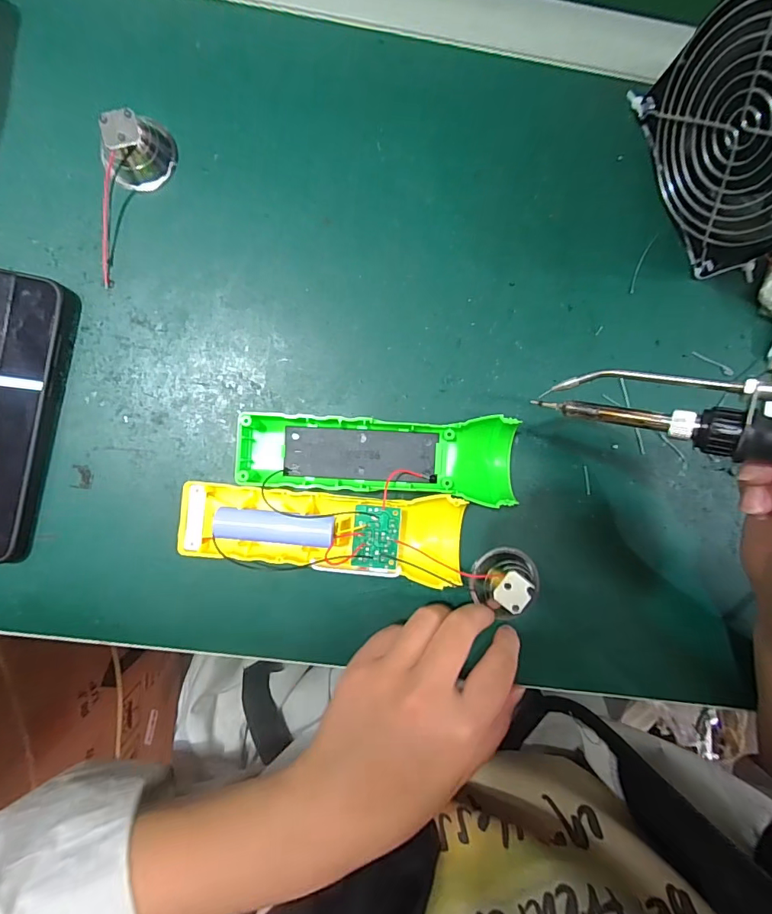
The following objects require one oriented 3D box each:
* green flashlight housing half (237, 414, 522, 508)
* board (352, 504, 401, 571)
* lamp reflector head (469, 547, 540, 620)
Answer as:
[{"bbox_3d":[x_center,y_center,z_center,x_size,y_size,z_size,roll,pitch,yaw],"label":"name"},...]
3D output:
[{"bbox_3d":[-0.005,-0.002,0.266,0.165,0.027,0.048,5,90,-3],"label":"green flashlight housing half"},{"bbox_3d":[-0.005,0.045,0.253,0.026,0.005,0.034,5,90,-3],"label":"board"},{"bbox_3d":[0.076,0.078,0.269,0.042,0.026,0.040,0,90,-3],"label":"lamp reflector head"}]

